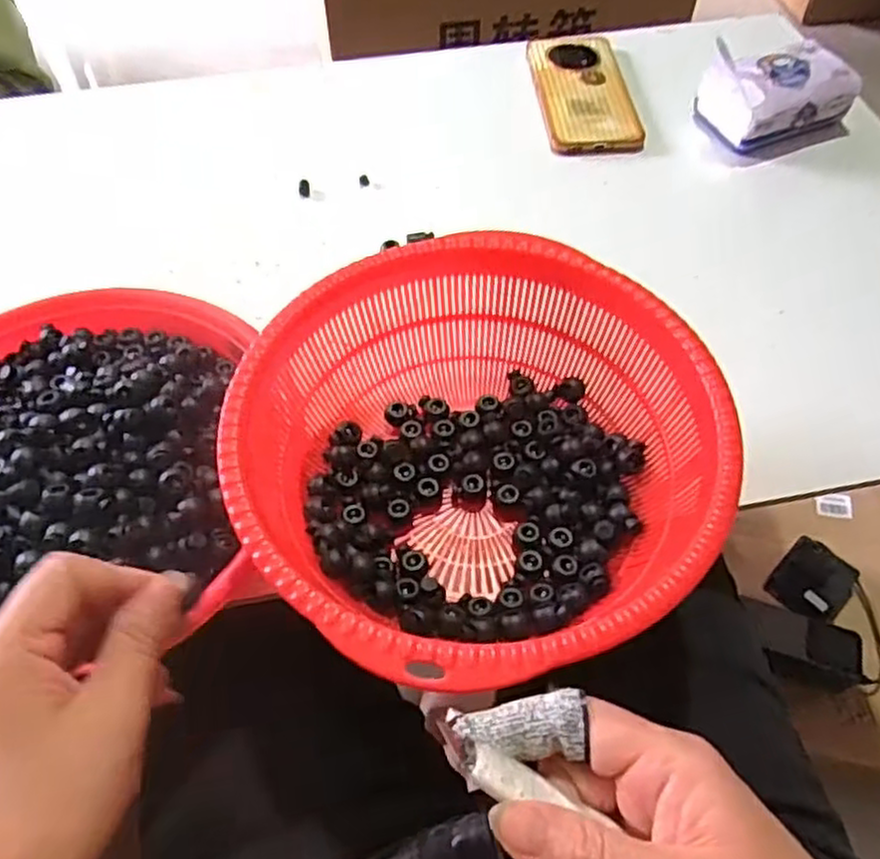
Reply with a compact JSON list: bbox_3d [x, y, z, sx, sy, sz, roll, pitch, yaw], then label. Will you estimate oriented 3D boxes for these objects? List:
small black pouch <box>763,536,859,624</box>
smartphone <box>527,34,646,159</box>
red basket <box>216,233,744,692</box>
[{"bbox_3d":[0.425,0.168,0.826,0.091,0.023,0.076,-39,64,-24],"label":"small black pouch"},{"bbox_3d":[0.123,-0.298,0.642,0.078,0.014,0.169,-4,55,-2],"label":"smartphone"},{"bbox_3d":[0.019,0.019,0.373,0.225,0.084,0.220,0,55,0],"label":"red basket"}]

